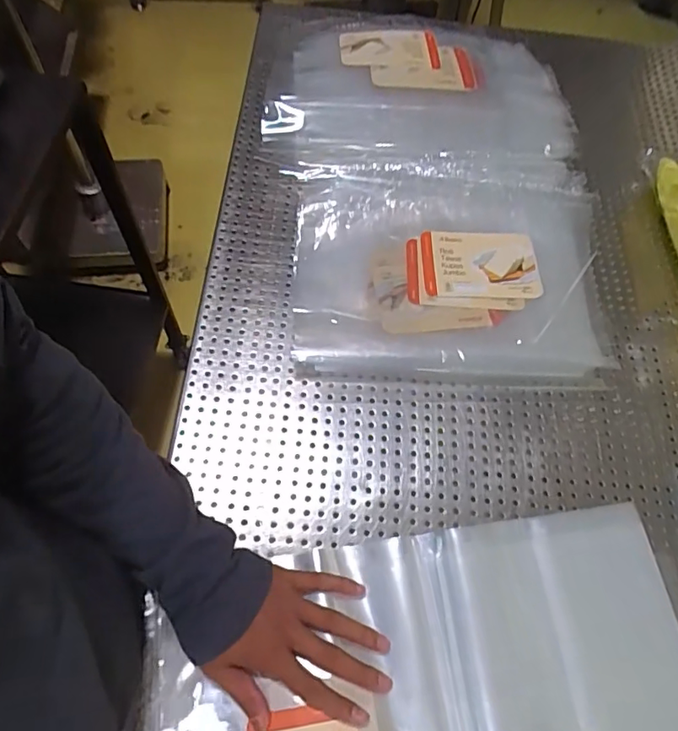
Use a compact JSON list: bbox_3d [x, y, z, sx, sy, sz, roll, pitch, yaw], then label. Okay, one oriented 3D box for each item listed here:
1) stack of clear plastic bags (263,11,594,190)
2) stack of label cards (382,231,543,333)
[{"bbox_3d":[0.102,-0.345,0.701,0.389,0.071,0.289,1,64,-4],"label":"stack of clear plastic bags"},{"bbox_3d":[0.136,-0.095,0.602,0.179,0.020,0.122,-6,65,-7],"label":"stack of label cards"}]

